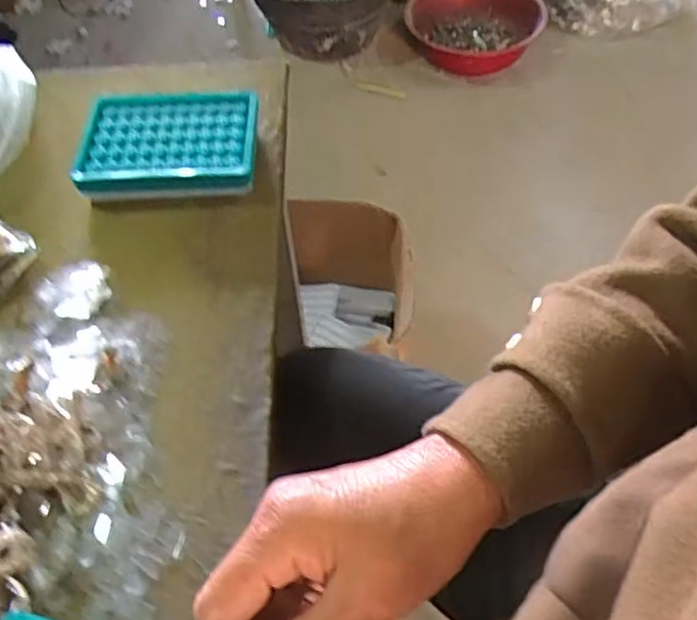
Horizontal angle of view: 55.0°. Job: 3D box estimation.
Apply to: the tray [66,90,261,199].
[{"bbox_3d":[-0.135,-0.127,0.515,0.129,0.032,0.091,0,53,2],"label":"tray"}]

